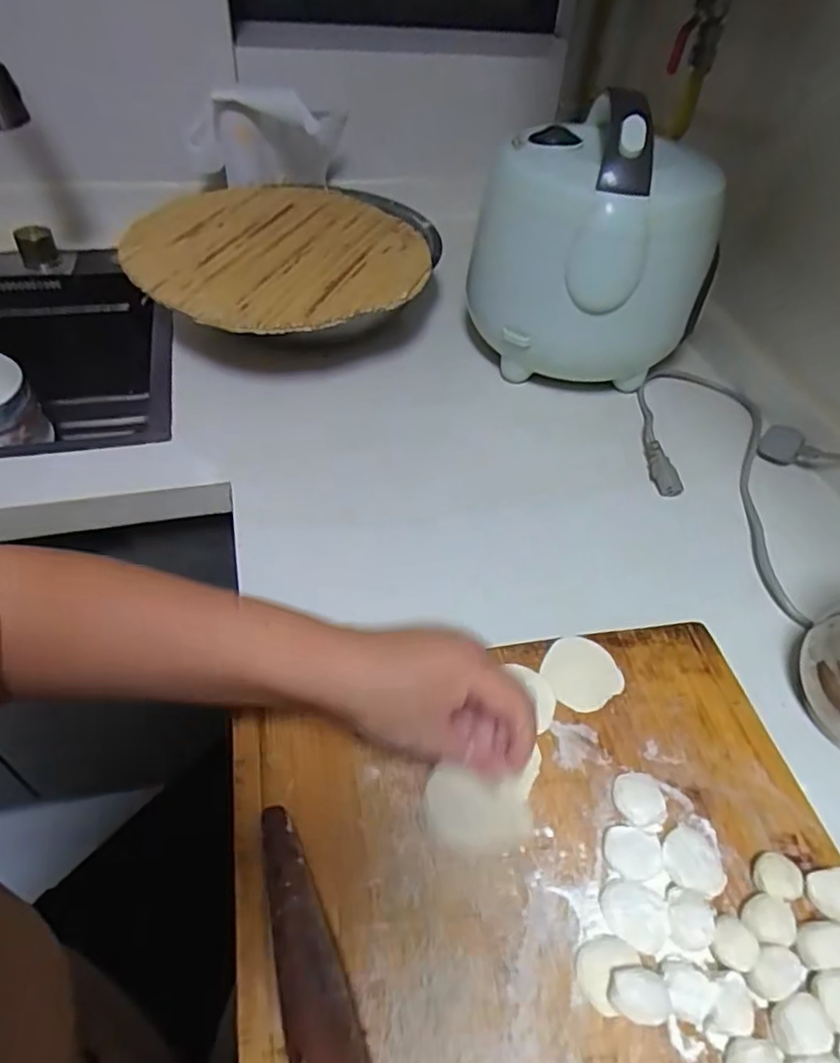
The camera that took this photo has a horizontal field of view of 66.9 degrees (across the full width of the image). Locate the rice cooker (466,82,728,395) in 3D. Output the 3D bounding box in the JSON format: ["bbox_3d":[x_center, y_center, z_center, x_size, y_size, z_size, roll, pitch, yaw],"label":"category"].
[{"bbox_3d":[0.179,-0.285,0.683,0.195,0.252,0.192,-12,49,-16],"label":"rice cooker"}]

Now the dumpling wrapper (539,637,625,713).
[{"bbox_3d":[0.116,0.101,0.456,0.054,0.006,0.054,-14,50,-17],"label":"dumpling wrapper"}]

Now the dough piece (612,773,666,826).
[{"bbox_3d":[0.136,0.165,0.394,0.033,0.008,0.030,3,47,-3],"label":"dough piece"}]

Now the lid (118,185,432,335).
[{"bbox_3d":[-0.162,-0.323,0.718,0.318,0.019,0.338,3,47,-3],"label":"lid"}]

